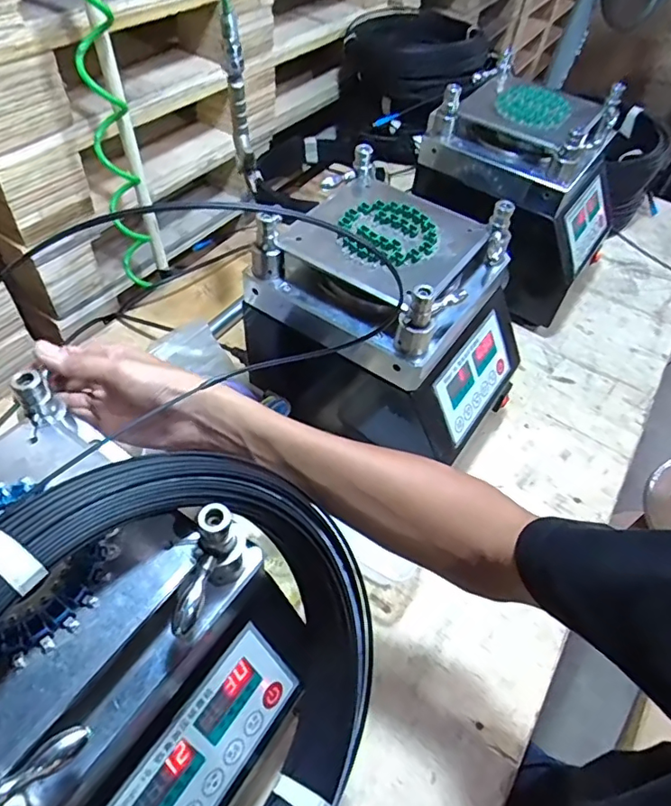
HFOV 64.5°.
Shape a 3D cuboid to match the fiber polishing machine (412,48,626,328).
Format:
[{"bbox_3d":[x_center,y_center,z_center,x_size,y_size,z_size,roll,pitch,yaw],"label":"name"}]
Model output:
[{"bbox_3d":[0.281,-0.321,0.831,0.275,0.279,0.203,33,57,18],"label":"fiber polishing machine"}]

